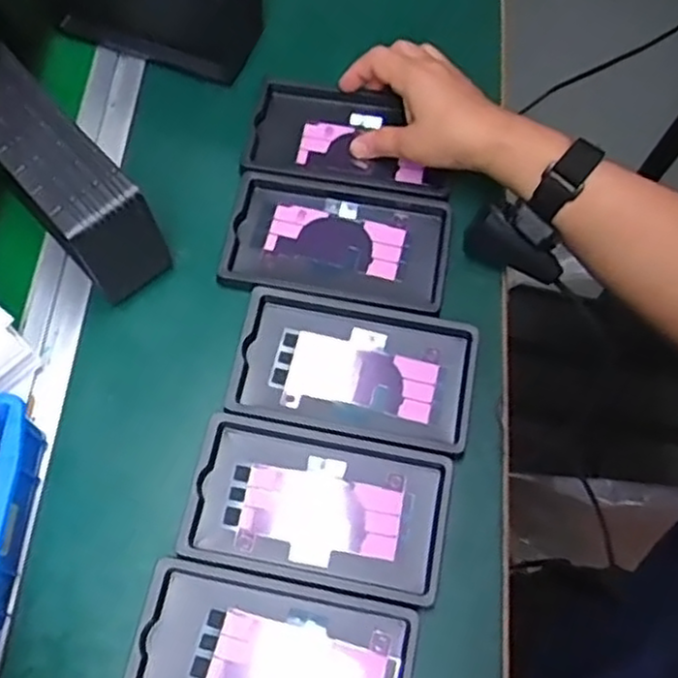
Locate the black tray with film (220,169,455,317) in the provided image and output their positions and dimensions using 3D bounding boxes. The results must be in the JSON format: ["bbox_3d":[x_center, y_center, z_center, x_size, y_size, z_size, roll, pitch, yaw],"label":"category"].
[{"bbox_3d":[0.000,-0.072,0.527,0.155,0.014,0.096,9,68,4],"label":"black tray with film"}]

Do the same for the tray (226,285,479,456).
[{"bbox_3d":[0.012,0.020,0.490,0.157,0.013,0.095,11,68,5],"label":"tray"}]

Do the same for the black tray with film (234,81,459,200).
[{"bbox_3d":[0.012,-0.154,0.565,0.154,0.025,0.089,11,68,5],"label":"black tray with film"}]

